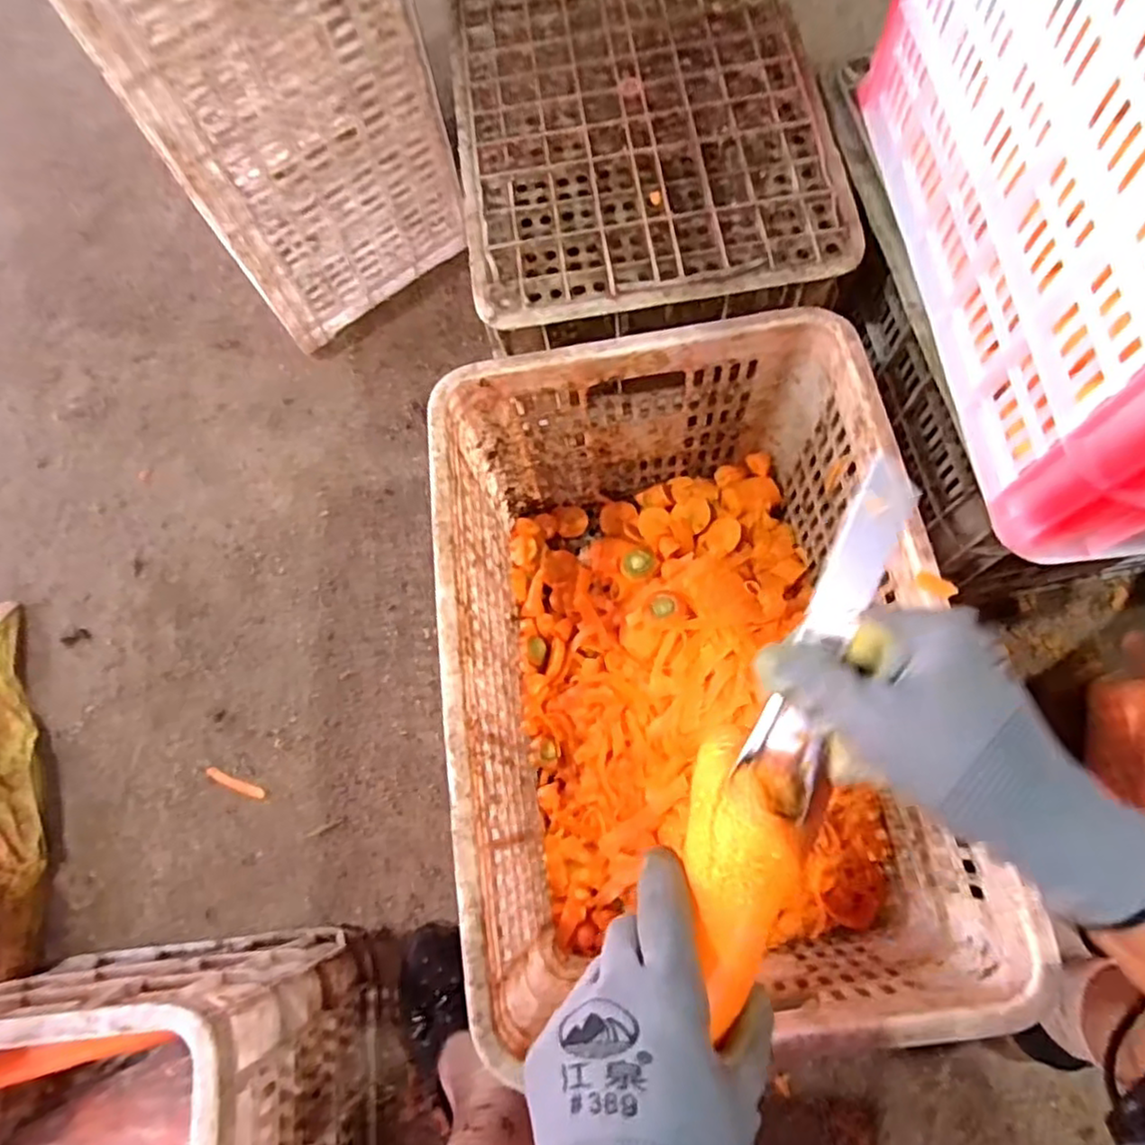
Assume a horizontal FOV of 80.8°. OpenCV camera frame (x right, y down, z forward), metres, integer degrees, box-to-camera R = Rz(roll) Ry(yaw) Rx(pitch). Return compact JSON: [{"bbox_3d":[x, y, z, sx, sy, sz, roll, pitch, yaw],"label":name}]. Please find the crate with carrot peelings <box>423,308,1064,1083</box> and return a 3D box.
[{"bbox_3d":[0.086,0.066,0.613,0.351,0.266,0.522,-8,72,1],"label":"crate with carrot peelings"}]

